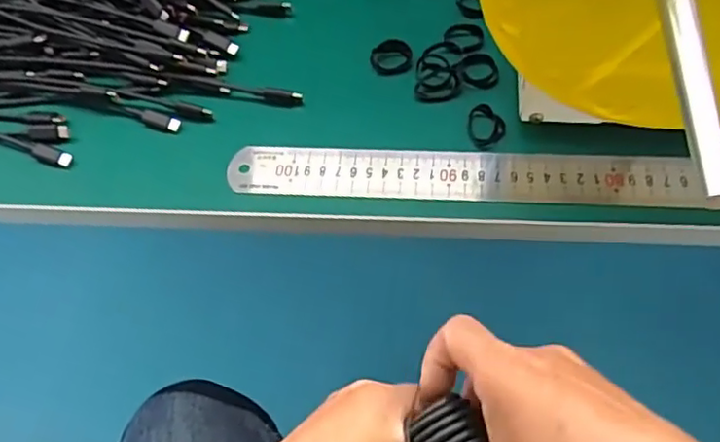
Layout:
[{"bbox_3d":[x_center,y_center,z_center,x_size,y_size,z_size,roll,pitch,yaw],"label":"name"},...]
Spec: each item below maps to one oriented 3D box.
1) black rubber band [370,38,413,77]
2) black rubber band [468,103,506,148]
[{"bbox_3d":[0.022,-0.116,0.442,0.029,0.013,0.024,1,57,5],"label":"black rubber band"},{"bbox_3d":[0.082,-0.063,0.402,0.022,0.009,0.031,-10,57,-1],"label":"black rubber band"}]

